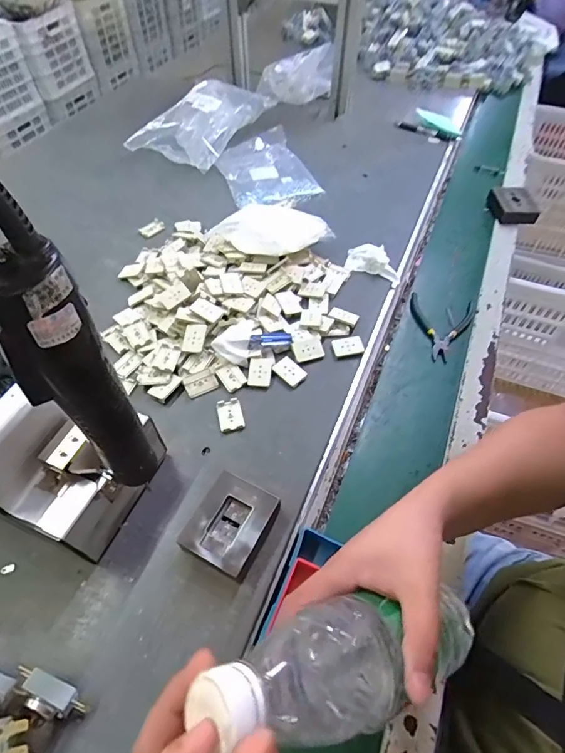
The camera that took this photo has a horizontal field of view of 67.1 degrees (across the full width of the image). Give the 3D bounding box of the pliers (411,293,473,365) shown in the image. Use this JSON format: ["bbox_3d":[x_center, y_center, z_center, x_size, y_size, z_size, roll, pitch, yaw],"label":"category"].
[{"bbox_3d":[0.230,-0.072,0.622,0.089,0.012,0.125,14,54,9],"label":"pliers"}]

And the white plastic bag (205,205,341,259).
[{"bbox_3d":[-0.016,-0.213,0.634,0.179,0.058,0.068,-7,54,-7],"label":"white plastic bag"}]

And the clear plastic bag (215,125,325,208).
[{"bbox_3d":[-0.035,-0.393,0.790,0.154,0.030,0.213,-18,56,-14],"label":"clear plastic bag"}]

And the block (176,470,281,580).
[{"bbox_3d":[-0.050,0.143,0.413,0.065,0.029,0.082,24,57,16],"label":"block"}]

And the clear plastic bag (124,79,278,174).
[{"bbox_3d":[-0.159,-0.517,0.859,0.174,0.075,0.265,23,56,15],"label":"clear plastic bag"}]

